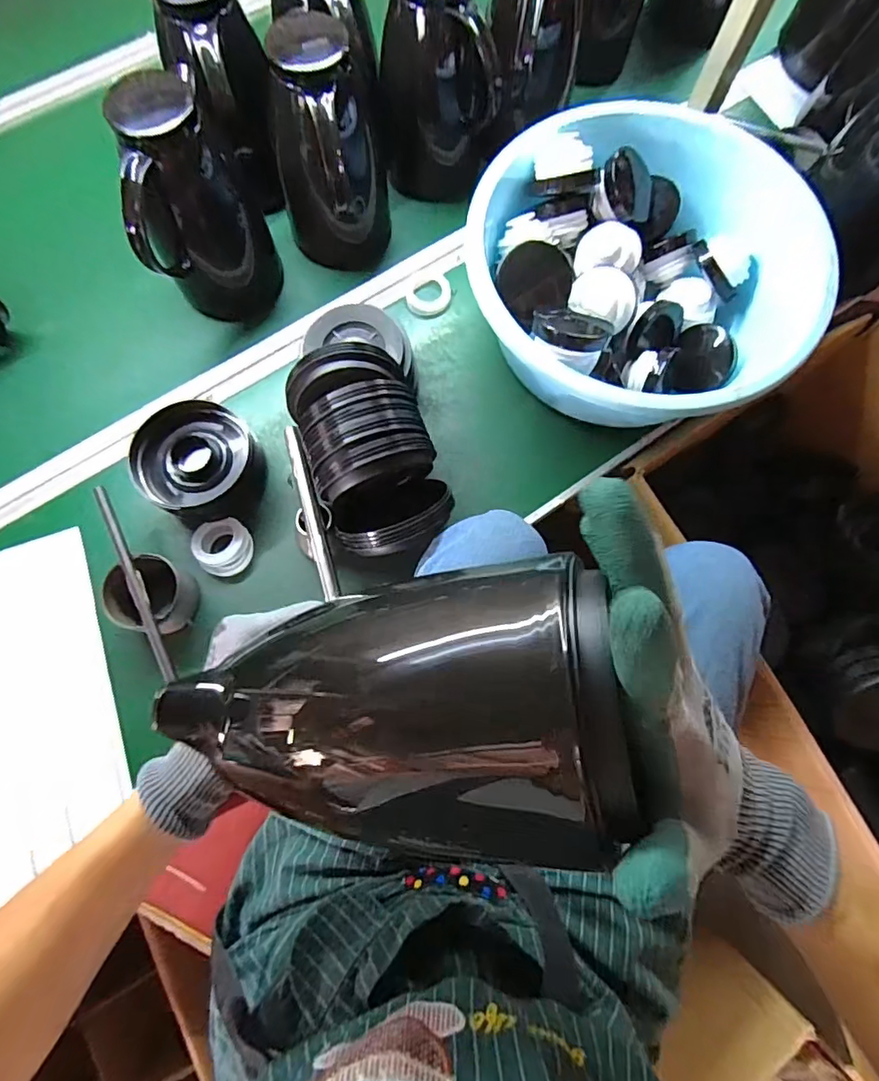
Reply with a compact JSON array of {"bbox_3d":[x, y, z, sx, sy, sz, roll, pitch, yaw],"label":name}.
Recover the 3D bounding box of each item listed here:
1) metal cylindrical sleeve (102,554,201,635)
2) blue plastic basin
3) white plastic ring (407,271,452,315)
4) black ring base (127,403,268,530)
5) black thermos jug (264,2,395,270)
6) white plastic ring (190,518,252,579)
[{"bbox_3d":[-0.293,0.058,0.534,0.079,0.066,0.072,0,74,0],"label":"metal cylindrical sleeve"},{"bbox_3d":[0.227,-0.305,0.583,0.353,0.120,0.335,0,74,0],"label":"blue plastic basin"},{"bbox_3d":[-0.013,-0.314,0.663,0.054,0.016,0.052,0,74,0],"label":"white plastic ring"},{"bbox_3d":[-0.258,-0.081,0.571,0.120,0.067,0.123,34,77,9],"label":"black ring base"},{"bbox_3d":[-0.127,-0.428,0.602,0.123,0.222,0.179,-10,74,-3],"label":"black thermos jug"},{"bbox_3d":[-0.236,0.006,0.569,0.060,0.021,0.058,0,74,0],"label":"white plastic ring"}]

